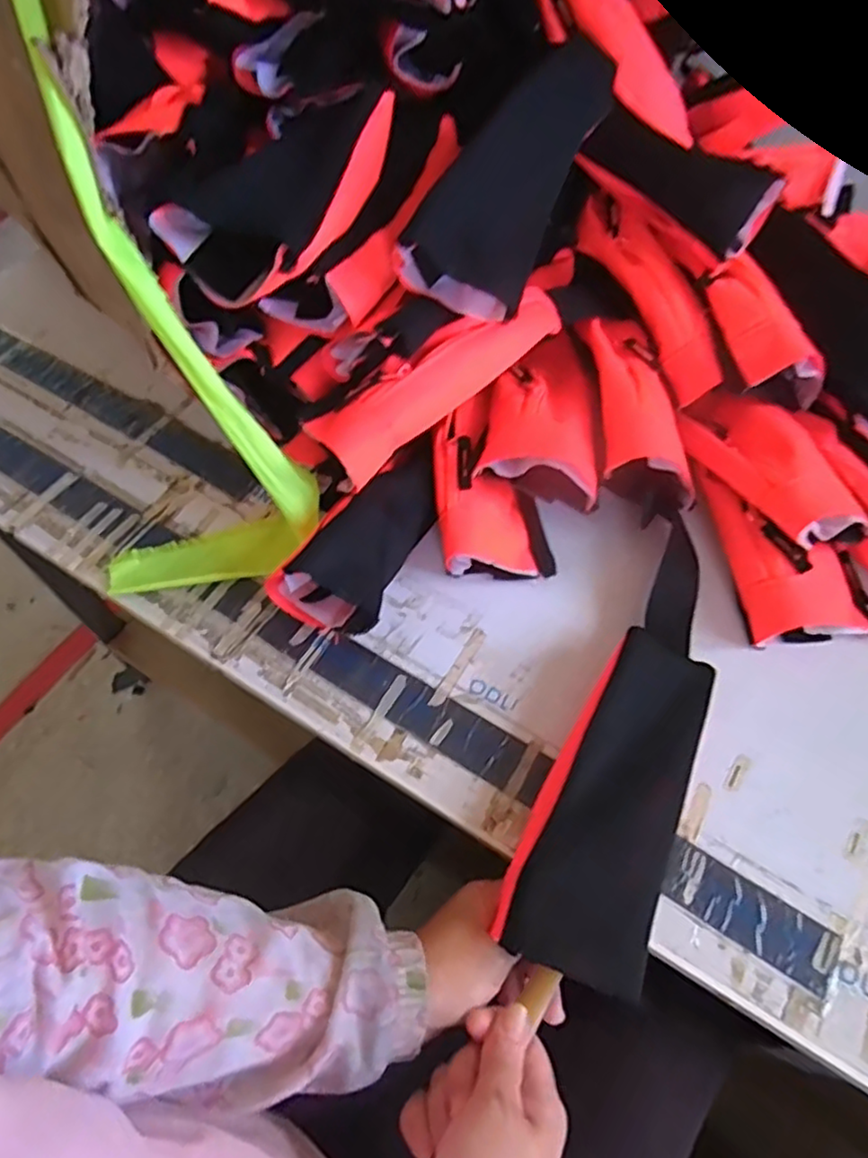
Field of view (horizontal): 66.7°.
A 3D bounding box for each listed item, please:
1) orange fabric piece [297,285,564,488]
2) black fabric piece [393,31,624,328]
[{"bbox_3d":[0.008,-0.157,0.526,0.226,0.065,0.061,-33,64,-18],"label":"orange fabric piece"},{"bbox_3d":[0.075,-0.296,0.473,0.076,0.082,0.233,34,88,19],"label":"black fabric piece"}]

